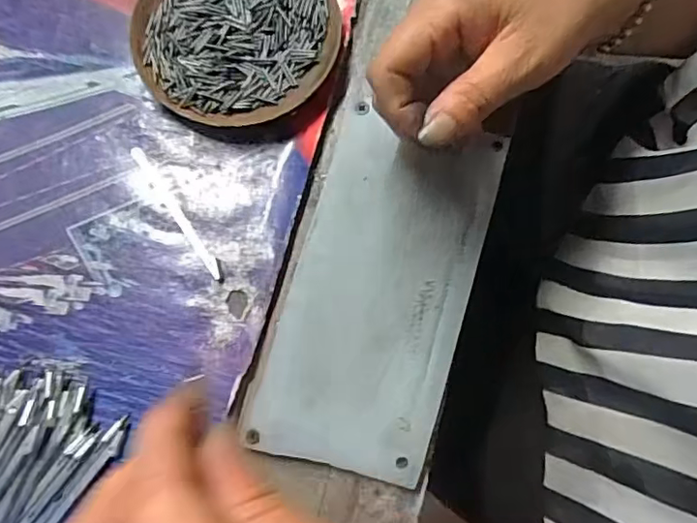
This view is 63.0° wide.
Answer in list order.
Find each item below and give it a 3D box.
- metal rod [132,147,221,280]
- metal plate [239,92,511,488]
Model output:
[{"bbox_3d":[-0.097,-0.028,0.319,0.007,0.004,0.089,-35,81,-7],"label":"metal rod"},{"bbox_3d":[0.015,0.012,0.309,0.095,0.008,0.193,17,80,4],"label":"metal plate"}]

